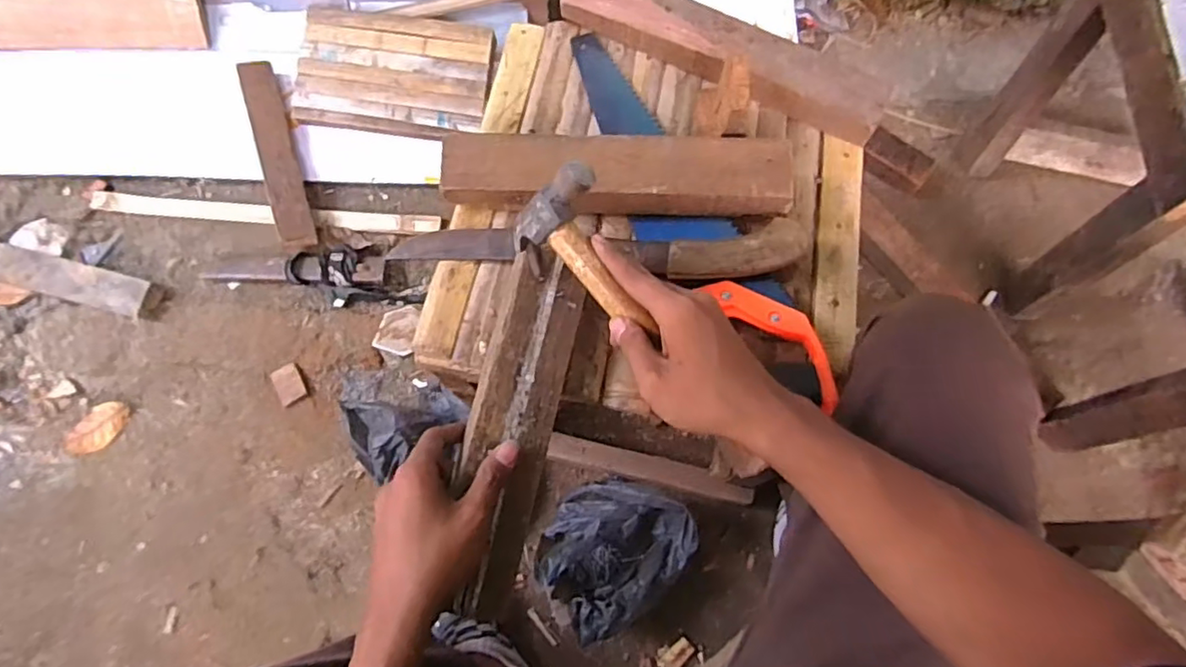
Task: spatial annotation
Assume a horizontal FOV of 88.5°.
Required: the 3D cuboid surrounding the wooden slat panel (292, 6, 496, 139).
[{"bbox_3d":[-0.331,-0.434,1.014,0.322,0.018,0.196,7,89,5],"label":"wooden slat panel"}]

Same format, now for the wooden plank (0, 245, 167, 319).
[{"bbox_3d":[-1.019,-0.129,0.994,0.678,0.053,0.065,15,72,5],"label":"wooden plank"}]

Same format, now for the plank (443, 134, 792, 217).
[{"bbox_3d":[0.019,-0.140,0.536,0.299,0.032,0.067,2,72,1],"label":"plank"}]

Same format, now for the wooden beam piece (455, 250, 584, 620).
[{"bbox_3d":[-0.057,0.069,0.456,0.062,0.030,0.264,8,76,4],"label":"wooden beam piece"}]

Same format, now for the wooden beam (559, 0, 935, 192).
[{"bbox_3d":[0.148,-0.262,0.593,0.395,0.040,0.075,32,74,10],"label":"wooden beam"}]

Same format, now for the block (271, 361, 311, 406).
[{"bbox_3d":[-0.462,0.078,0.932,0.041,0.015,0.058,-29,74,-9],"label":"block"}]

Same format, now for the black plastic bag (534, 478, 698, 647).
[{"bbox_3d":[0.026,0.281,0.813,0.196,0.122,0.162,-36,75,-11],"label":"black plastic bag"}]

